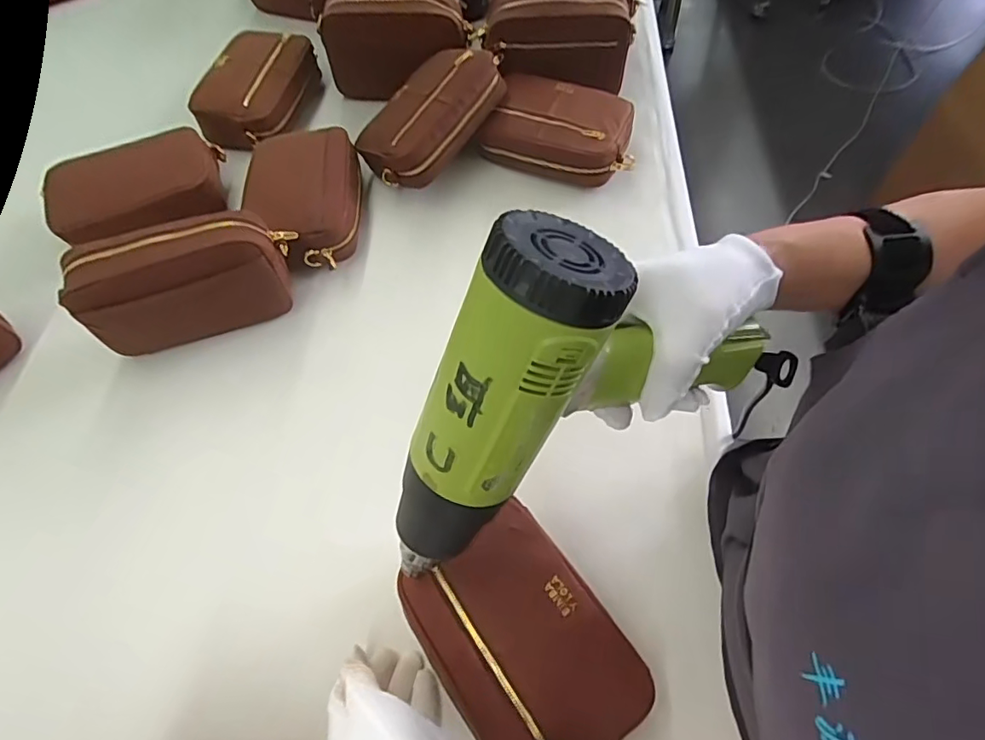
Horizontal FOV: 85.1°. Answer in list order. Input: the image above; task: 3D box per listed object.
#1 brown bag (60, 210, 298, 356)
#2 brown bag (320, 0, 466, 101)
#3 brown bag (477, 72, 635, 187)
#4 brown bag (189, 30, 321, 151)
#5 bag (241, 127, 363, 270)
[{"bbox_3d":[-0.304,-0.090,0.554,0.205,0.124,0.063,-19,62,-9],"label":"brown bag"},{"bbox_3d":[-0.131,-0.438,0.731,0.194,0.121,0.050,2,61,3],"label":"brown bag"},{"bbox_3d":[0.090,-0.309,0.704,0.190,0.078,0.106,19,63,12],"label":"brown bag"},{"bbox_3d":[-0.321,-0.381,0.726,0.121,0.066,0.168,9,61,7],"label":"brown bag"},{"bbox_3d":[-0.222,-0.205,0.636,0.122,0.082,0.182,-6,61,-2],"label":"bag"}]

